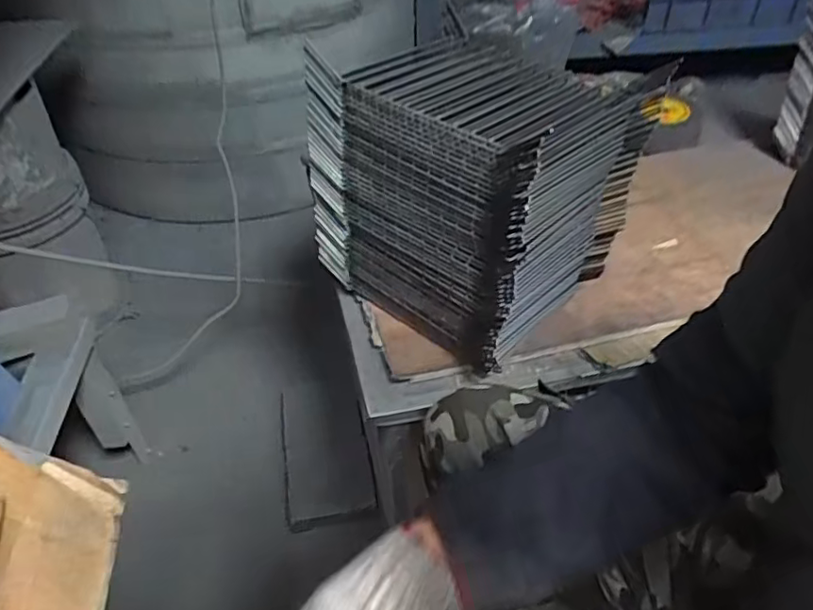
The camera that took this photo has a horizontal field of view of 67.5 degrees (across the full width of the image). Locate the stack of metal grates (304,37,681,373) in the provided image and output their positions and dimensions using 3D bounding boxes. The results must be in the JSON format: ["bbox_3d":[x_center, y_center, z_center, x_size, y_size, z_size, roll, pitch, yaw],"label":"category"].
[{"bbox_3d":[0.069,-0.130,0.703,0.283,0.262,0.224,31,50,31],"label":"stack of metal grates"}]

